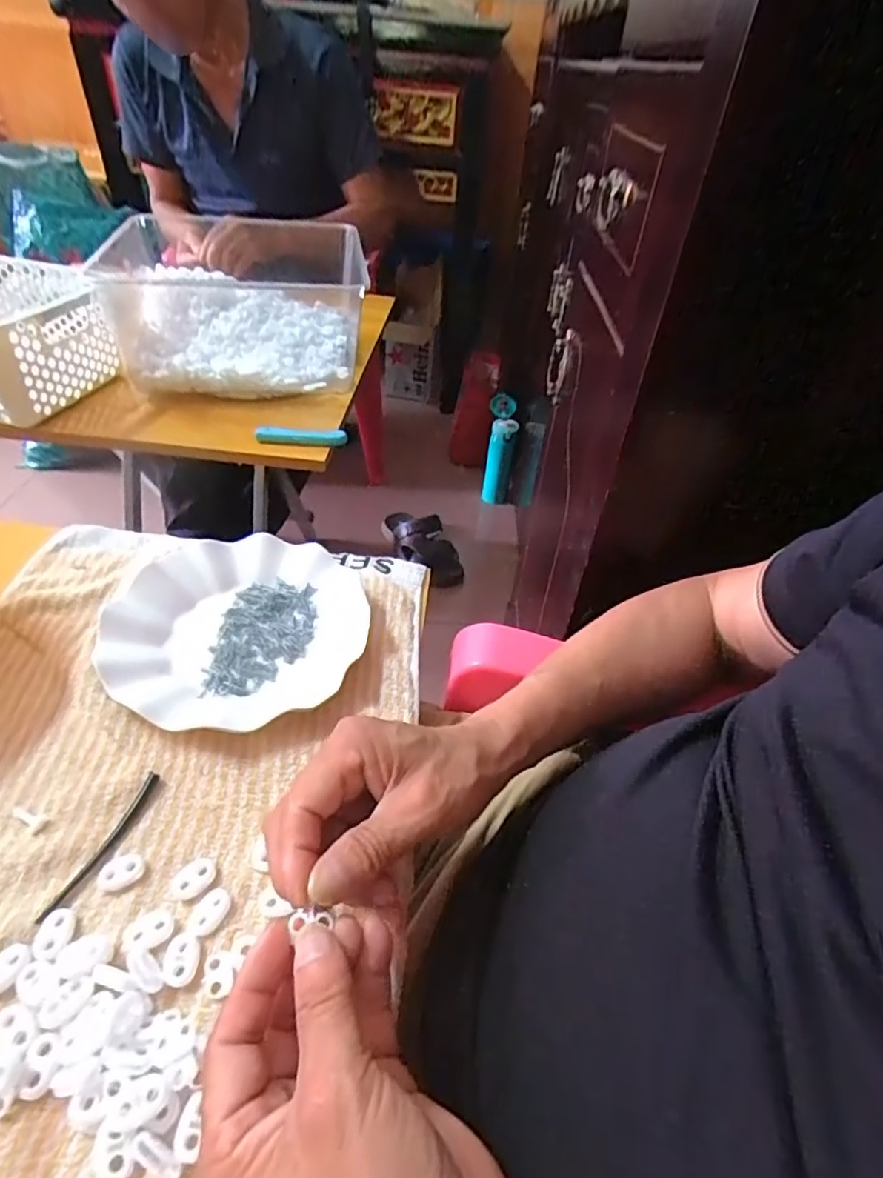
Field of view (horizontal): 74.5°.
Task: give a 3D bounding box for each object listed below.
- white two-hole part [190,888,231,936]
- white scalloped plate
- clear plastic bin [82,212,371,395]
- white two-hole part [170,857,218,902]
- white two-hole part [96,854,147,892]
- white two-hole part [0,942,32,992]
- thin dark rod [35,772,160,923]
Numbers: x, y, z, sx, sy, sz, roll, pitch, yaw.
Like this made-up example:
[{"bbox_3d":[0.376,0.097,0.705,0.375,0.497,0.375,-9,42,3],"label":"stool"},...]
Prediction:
[{"bbox_3d":[-0.119,0.165,0.299,0.015,0.004,0.023,26,46,21],"label":"white two-hole part"},{"bbox_3d":[-0.148,0.027,0.432,0.177,0.024,0.180,3,42,-3],"label":"white scalloped plate"},{"bbox_3d":[-0.266,-0.384,0.782,0.331,0.128,0.312,-4,43,-10],"label":"clear plastic bin"},{"bbox_3d":[-0.132,0.155,0.310,0.016,0.004,0.024,36,50,29],"label":"white two-hole part"},{"bbox_3d":[-0.171,0.151,0.310,0.023,0.004,0.016,-17,47,-23],"label":"white two-hole part"},{"bbox_3d":[-0.207,0.179,0.275,0.017,0.004,0.022,29,47,24],"label":"white two-hole part"},{"bbox_3d":[-0.185,0.140,0.321,0.010,0.005,0.087,16,44,9],"label":"thin dark rod"}]

